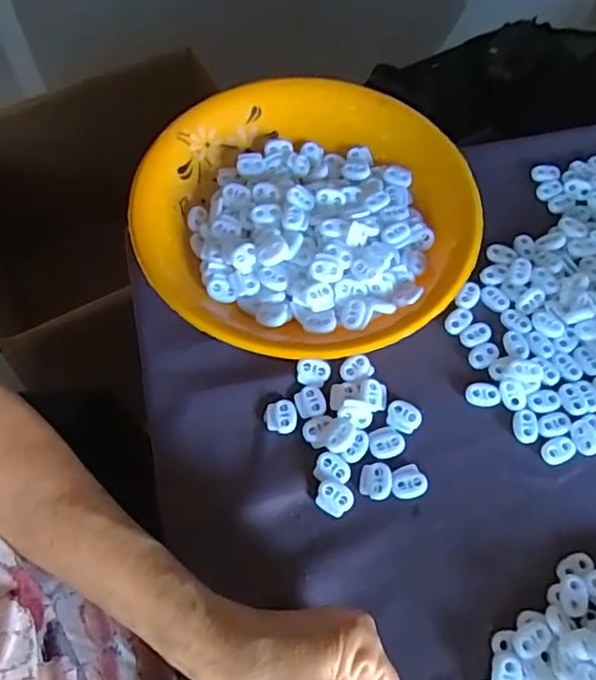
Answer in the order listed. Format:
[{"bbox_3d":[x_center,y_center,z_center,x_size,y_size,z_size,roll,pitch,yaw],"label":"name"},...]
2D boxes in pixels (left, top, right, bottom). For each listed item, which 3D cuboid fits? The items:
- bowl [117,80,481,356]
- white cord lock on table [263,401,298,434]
[{"bbox_3d":[0.008,-0.093,0.448,0.230,0.038,0.240,0,63,-1],"label":"bowl"},{"bbox_3d":[-0.011,0.050,0.396,0.020,0.004,0.022,-11,64,-6],"label":"white cord lock on table"}]

